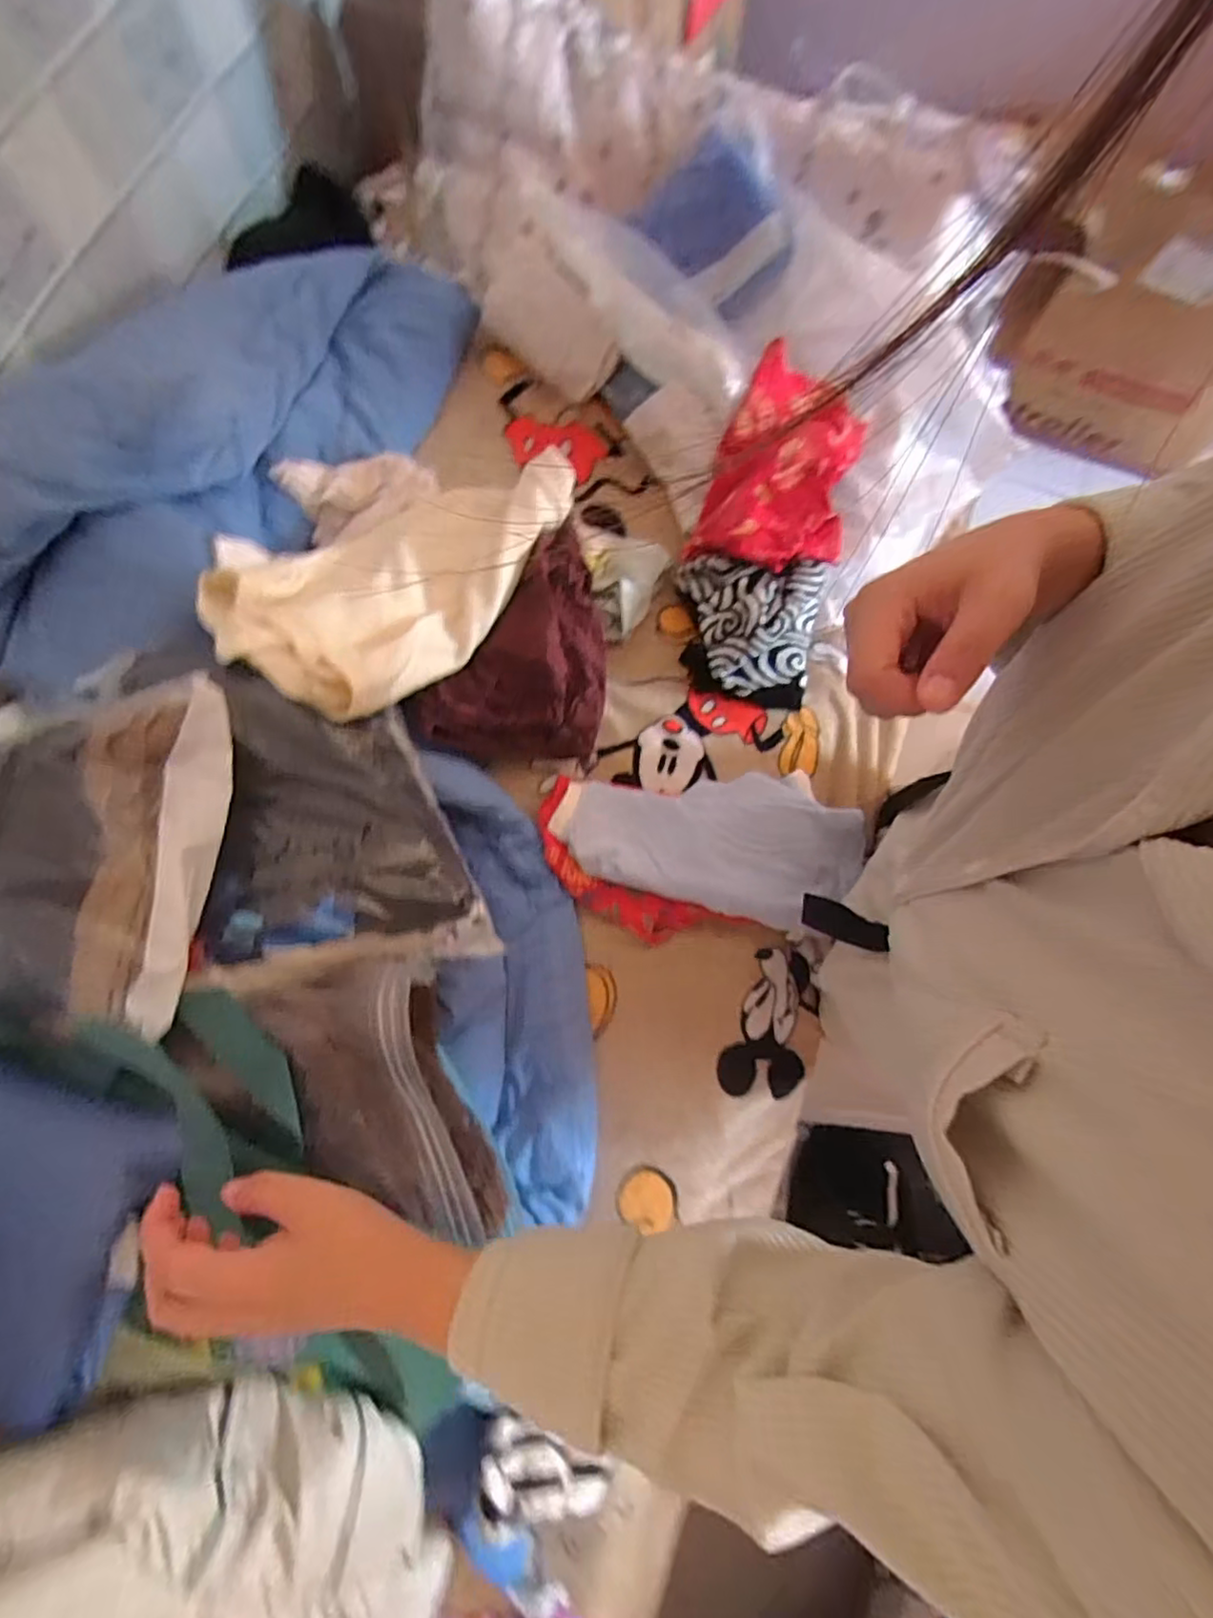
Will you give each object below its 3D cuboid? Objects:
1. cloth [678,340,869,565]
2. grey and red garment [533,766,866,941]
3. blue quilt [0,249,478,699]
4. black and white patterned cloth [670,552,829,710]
[{"bbox_3d":[0.207,-0.394,0.745,0.164,0.070,0.259,16,77,3],"label":"cloth"},{"bbox_3d":[0.112,0.046,0.692,0.352,0.045,0.170,-2,76,-1],"label":"grey and red garment"},{"bbox_3d":[-0.403,-0.420,0.705,0.270,0.163,0.662,28,64,6],"label":"blue quilt"},{"bbox_3d":[0.157,-0.206,0.739,0.165,0.073,0.150,10,76,1],"label":"black and white patterned cloth"}]

